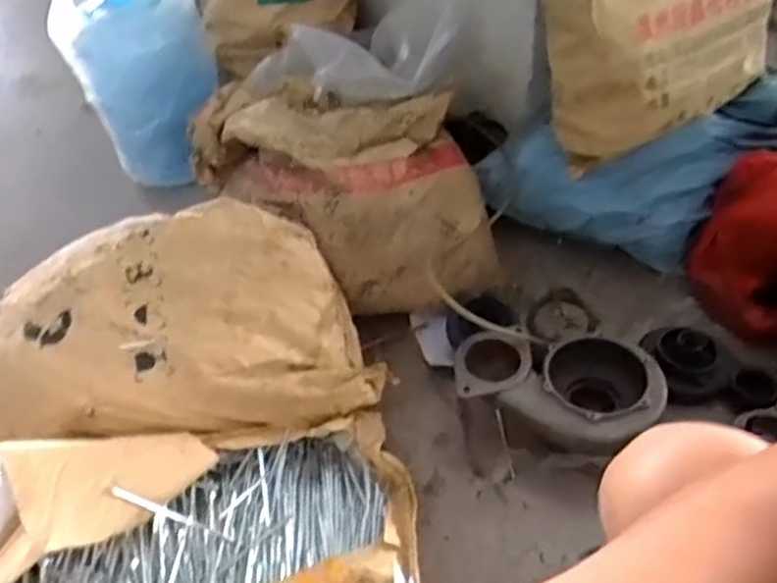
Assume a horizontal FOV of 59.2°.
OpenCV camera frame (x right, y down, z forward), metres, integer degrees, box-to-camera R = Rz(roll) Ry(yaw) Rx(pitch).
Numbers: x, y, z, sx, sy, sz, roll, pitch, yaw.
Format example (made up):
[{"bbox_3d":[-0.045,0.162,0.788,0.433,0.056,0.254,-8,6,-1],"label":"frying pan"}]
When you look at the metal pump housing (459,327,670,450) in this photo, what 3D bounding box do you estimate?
[{"bbox_3d":[0.237,0.146,0.971,0.274,0.121,0.167,-1,45,7],"label":"metal pump housing"}]

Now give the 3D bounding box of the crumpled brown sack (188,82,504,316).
[{"bbox_3d":[-0.058,-0.196,1.208,0.378,0.262,0.509,-30,48,-21],"label":"crumpled brown sack"}]

